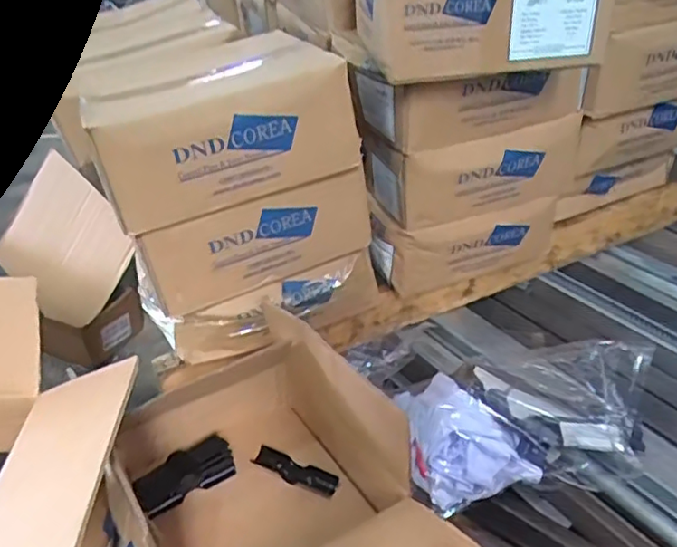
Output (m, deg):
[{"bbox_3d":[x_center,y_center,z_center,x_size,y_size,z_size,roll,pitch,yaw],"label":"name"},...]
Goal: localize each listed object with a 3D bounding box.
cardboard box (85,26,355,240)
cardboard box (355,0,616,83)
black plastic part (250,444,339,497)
[{"bbox_3d":[-0.153,-0.184,0.766,0.300,0.157,0.194,-18,35,-24],"label":"cardboard box"},{"bbox_3d":[0.173,-0.362,0.788,0.293,0.158,0.235,-3,32,-1],"label":"cardboard box"},{"bbox_3d":[-0.061,0.276,0.863,0.128,0.007,0.033,14,36,24],"label":"black plastic part"}]

